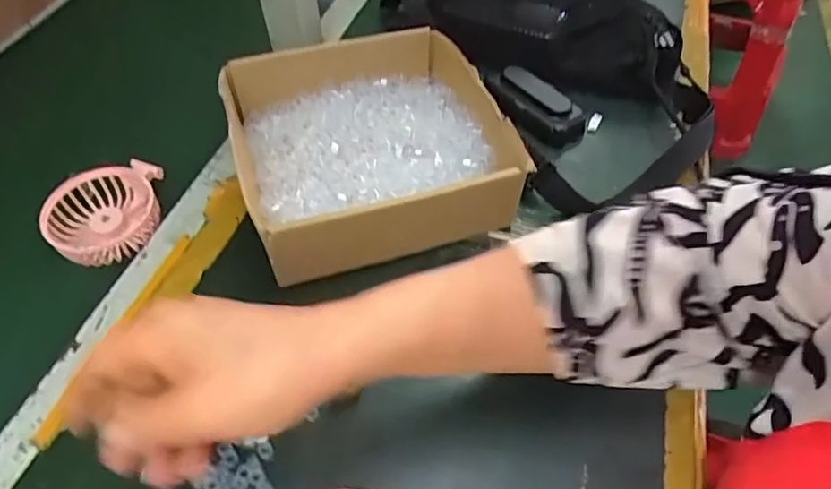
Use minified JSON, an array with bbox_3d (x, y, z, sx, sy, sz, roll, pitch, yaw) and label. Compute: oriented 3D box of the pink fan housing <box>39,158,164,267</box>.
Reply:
[{"bbox_3d":[-0.262,-0.029,0.486,0.082,0.032,0.101,32,58,22],"label":"pink fan housing"}]

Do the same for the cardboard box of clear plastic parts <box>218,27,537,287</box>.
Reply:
[{"bbox_3d":[-0.042,-0.085,0.487,0.212,0.072,0.207,-15,54,-13],"label":"cardboard box of clear plastic parts"}]

